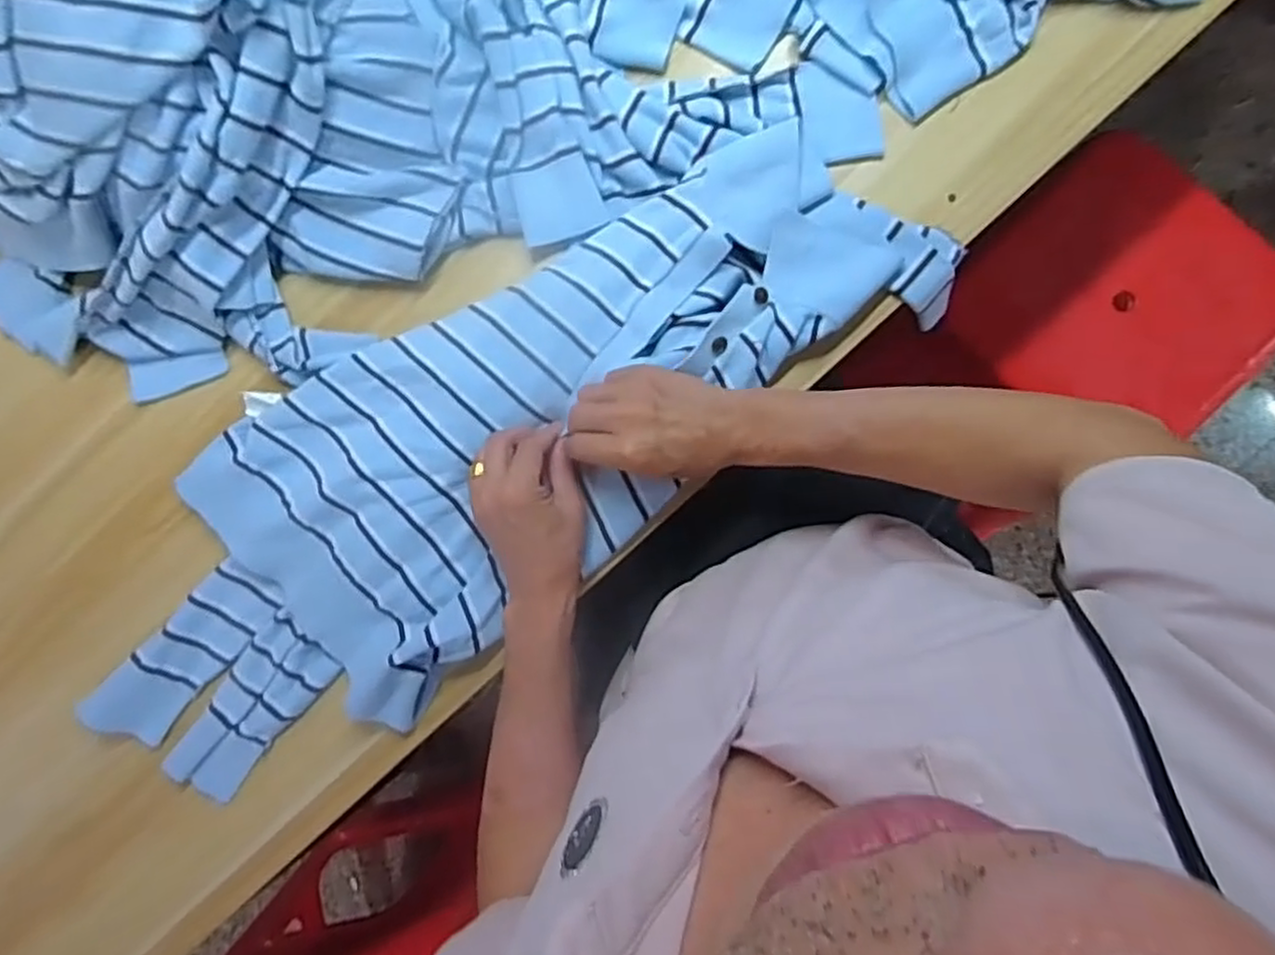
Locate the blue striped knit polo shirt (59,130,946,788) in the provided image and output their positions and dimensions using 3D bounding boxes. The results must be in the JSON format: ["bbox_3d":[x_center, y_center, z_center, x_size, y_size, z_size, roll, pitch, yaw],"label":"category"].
[{"bbox_3d":[-0.119,-0.028,0.601,0.757,0.049,0.267,-34,84,3],"label":"blue striped knit polo shirt"}]

